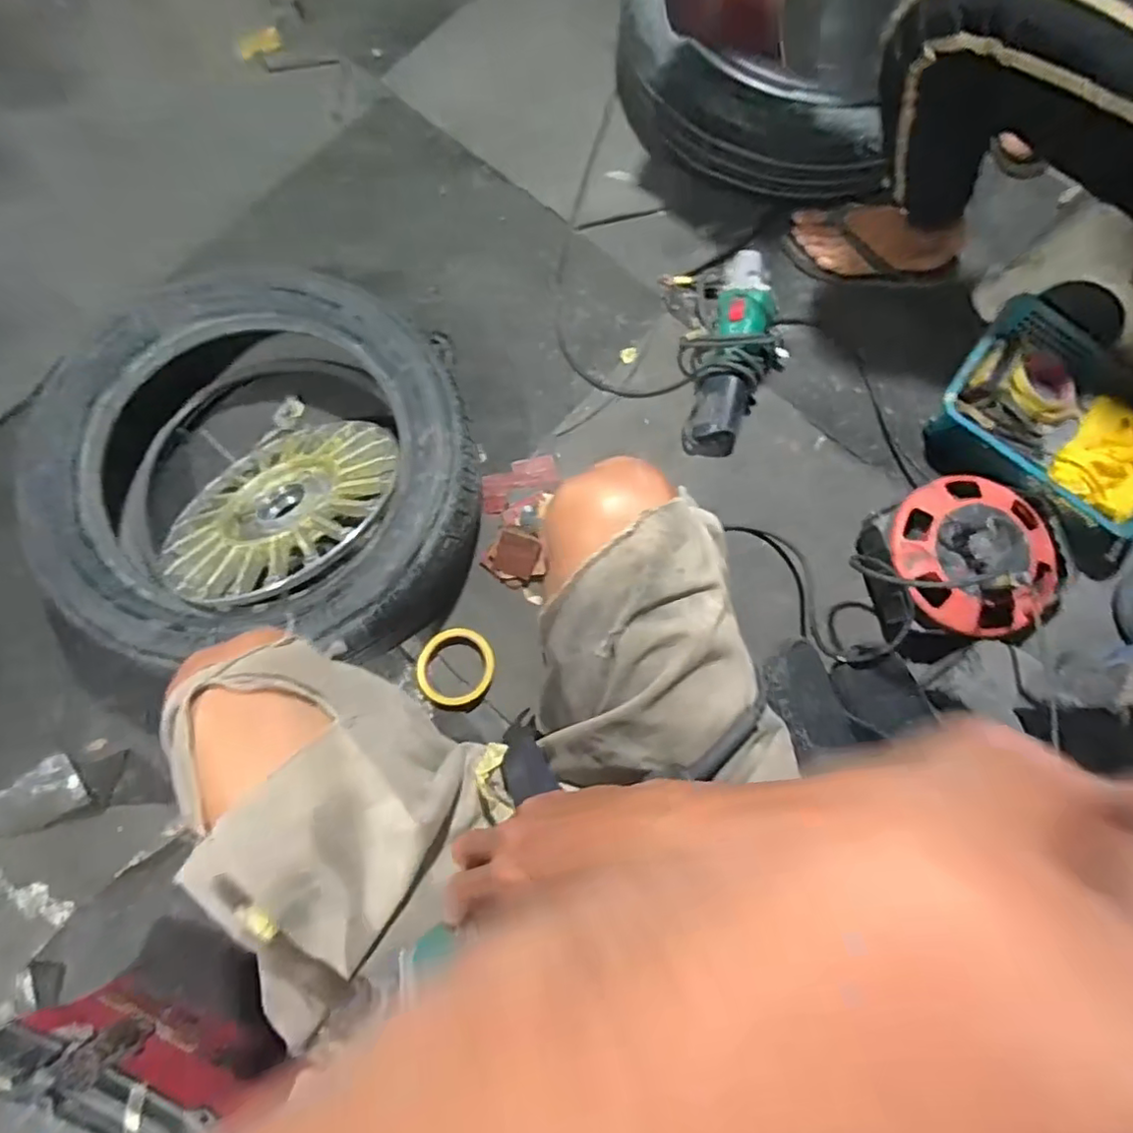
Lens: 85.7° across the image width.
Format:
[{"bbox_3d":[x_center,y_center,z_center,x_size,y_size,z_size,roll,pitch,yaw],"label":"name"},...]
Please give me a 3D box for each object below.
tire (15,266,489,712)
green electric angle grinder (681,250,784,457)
[{"bbox_3d":[-0.368,-0.119,0.760,0.486,0.157,0.500,0,77,-1],"label":"tire"},{"bbox_3d":[0.250,-0.293,0.860,0.106,0.087,0.273,16,78,3],"label":"green electric angle grinder"}]

